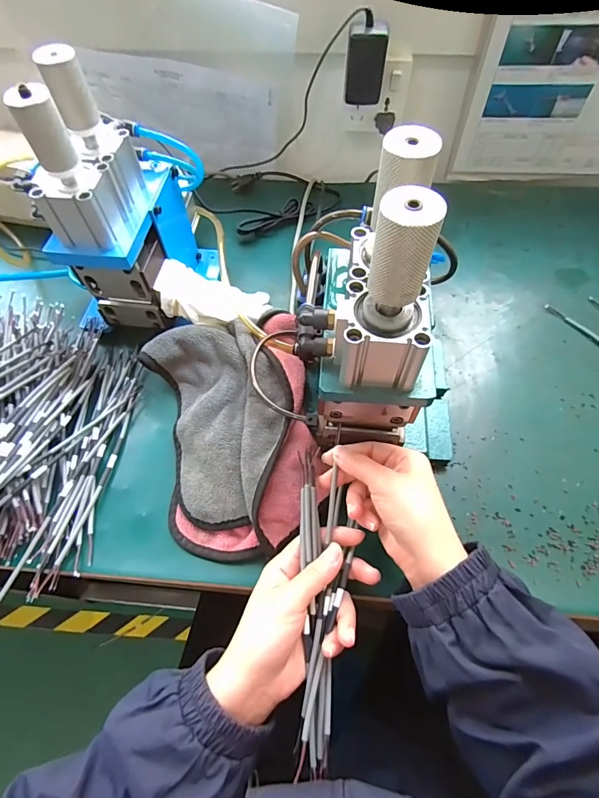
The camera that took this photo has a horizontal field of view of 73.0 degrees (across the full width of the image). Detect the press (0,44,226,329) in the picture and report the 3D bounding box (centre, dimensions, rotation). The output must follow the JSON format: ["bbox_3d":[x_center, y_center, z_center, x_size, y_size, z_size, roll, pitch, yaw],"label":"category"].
[{"bbox_3d":[-0.187,-0.202,0.419,0.105,0.242,0.172,13,62,9],"label":"press"}]

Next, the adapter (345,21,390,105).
[{"bbox_3d":[0.084,-0.419,0.504,0.047,0.080,0.032,6,61,5],"label":"adapter"}]

